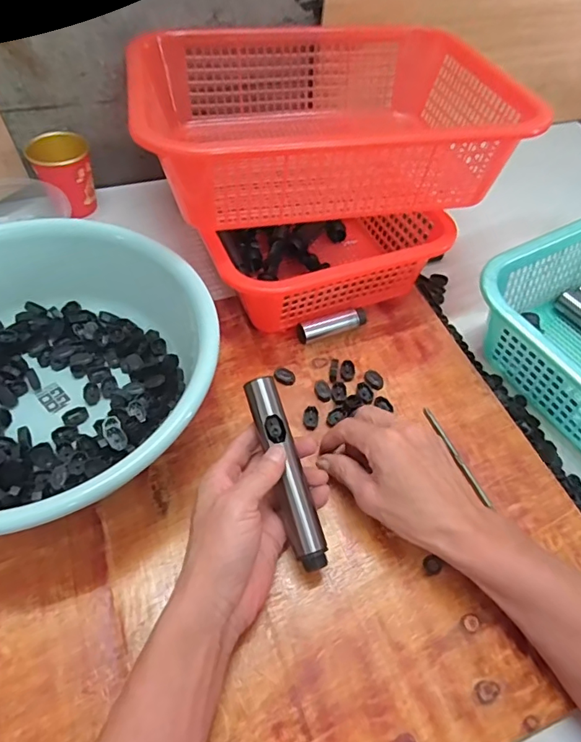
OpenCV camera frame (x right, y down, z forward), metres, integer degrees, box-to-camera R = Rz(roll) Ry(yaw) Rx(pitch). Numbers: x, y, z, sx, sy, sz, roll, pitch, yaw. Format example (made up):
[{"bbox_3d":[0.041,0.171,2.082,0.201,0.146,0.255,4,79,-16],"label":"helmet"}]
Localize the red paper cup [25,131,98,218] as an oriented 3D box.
[{"bbox_3d":[-0.282,-0.245,0.621,0.071,0.087,0.067,-18,56,-17],"label":"red paper cup"}]

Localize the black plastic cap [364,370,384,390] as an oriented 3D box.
[{"bbox_3d":[0.085,0.008,0.503,0.018,0.005,0.025,-12,55,-13],"label":"black plastic cap"}]

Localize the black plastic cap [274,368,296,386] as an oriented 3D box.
[{"bbox_3d":[-0.006,0.006,0.499,0.021,0.008,0.015,15,53,7],"label":"black plastic cap"}]

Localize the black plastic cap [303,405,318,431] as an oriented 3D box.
[{"bbox_3d":[0.019,0.044,0.471,0.014,0.006,0.024,4,53,-1],"label":"black plastic cap"}]

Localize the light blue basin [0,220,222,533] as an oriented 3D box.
[{"bbox_3d":[-0.213,0.010,0.420,0.283,0.107,0.277,2,53,-3],"label":"light blue basin"}]

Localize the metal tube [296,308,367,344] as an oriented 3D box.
[{"bbox_3d":[0.044,-0.048,0.530,0.076,0.026,0.024,-15,56,-15],"label":"metal tube"}]

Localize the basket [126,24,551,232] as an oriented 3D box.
[{"bbox_3d":[0.030,-0.274,0.544,0.367,0.106,0.276,-7,56,-9],"label":"basket"}]

